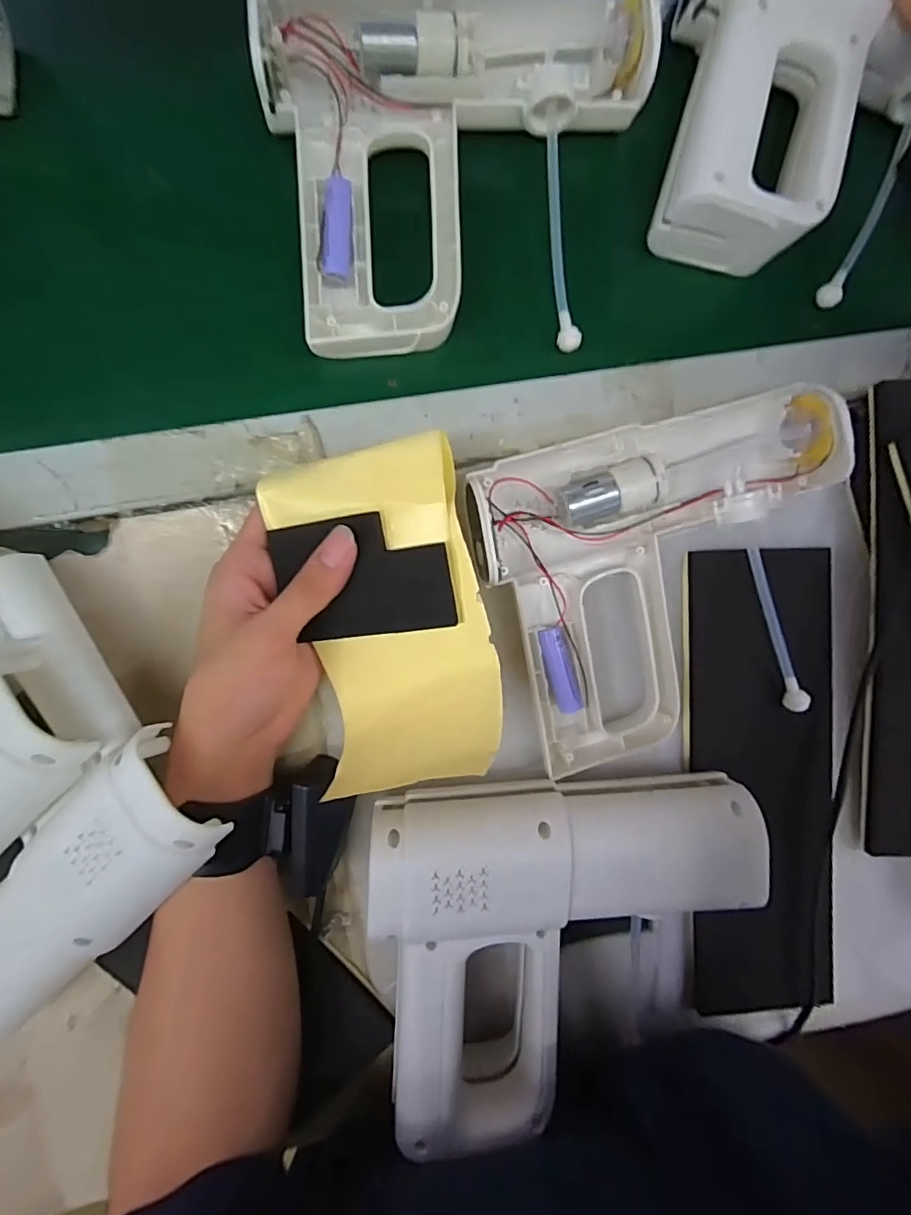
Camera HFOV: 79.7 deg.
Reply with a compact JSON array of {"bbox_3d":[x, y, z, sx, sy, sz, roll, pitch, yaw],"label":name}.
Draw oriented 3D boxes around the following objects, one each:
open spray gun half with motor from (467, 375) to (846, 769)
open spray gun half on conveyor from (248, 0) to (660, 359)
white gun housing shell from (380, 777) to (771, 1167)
[{"bbox_3d":[0.130,-0.015,0.321,0.213,0.038,0.189,-19,94,-5],"label":"open spray gun half with motor"},{"bbox_3d":[0.010,-0.247,0.304,0.209,0.042,0.184,-10,93,-6],"label":"open spray gun half on conveyor"},{"bbox_3d":[0.054,0.190,0.308,0.207,0.064,0.190,2,92,-6],"label":"white gun housing shell"}]

